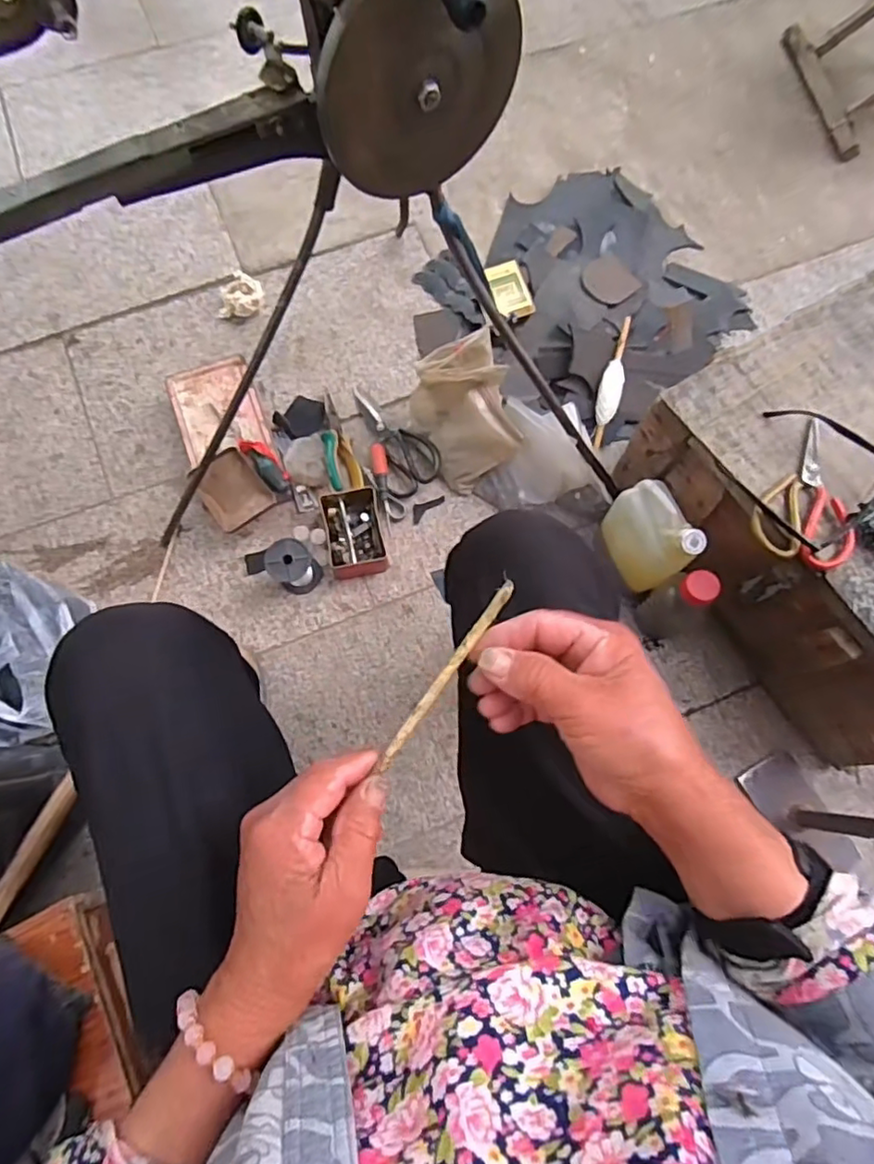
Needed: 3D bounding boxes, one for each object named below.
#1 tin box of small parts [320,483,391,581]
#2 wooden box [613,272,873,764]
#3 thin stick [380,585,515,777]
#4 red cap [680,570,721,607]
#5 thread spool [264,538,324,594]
[{"bbox_3d":[-0.117,-0.071,0.844,0.084,0.033,0.121,-11,74,-3],"label":"tin box of small parts"},{"bbox_3d":[0.512,-0.075,0.730,0.354,0.227,0.477,-31,76,-9],"label":"wooden box"},{"bbox_3d":[0.004,0.051,0.311,0.007,0.005,0.120,36,99,10],"label":"thin stick"},{"bbox_3d":[0.310,0.007,0.697,0.039,0.020,0.039,0,73,0],"label":"red cap"},{"bbox_3d":[-0.194,-0.019,0.805,0.060,0.096,0.050,-36,77,-10],"label":"thread spool"}]

